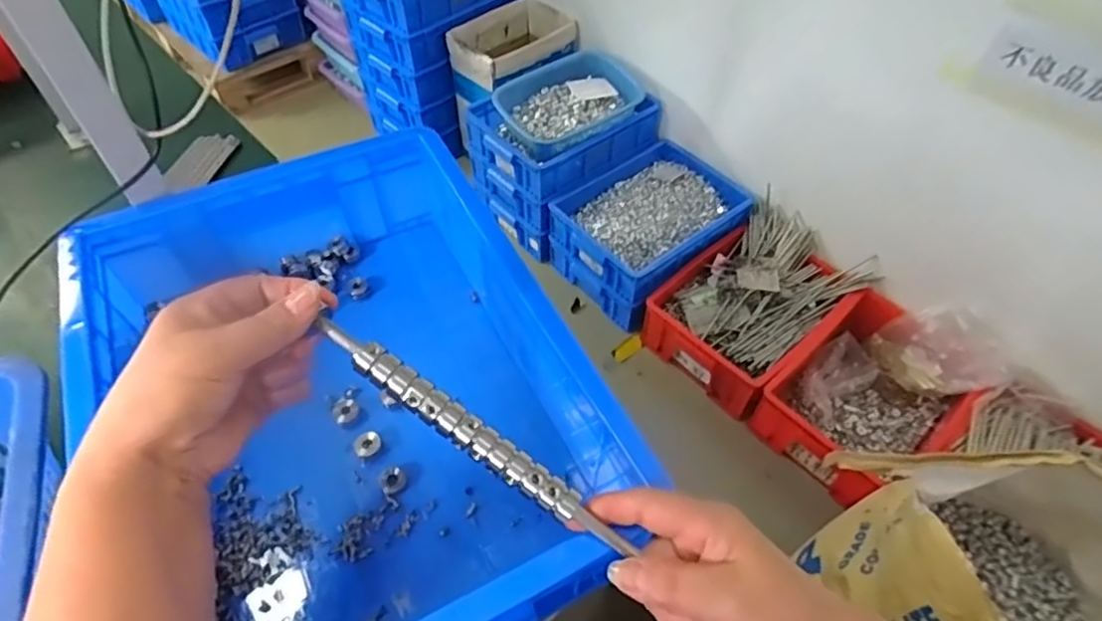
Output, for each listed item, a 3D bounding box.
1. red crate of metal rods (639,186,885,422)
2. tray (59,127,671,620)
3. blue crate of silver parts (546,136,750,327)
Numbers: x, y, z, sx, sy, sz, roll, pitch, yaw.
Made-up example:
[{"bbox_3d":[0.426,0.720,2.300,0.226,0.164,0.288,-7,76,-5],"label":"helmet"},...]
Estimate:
[{"bbox_3d":[0.473,-0.026,1.428,0.324,0.174,0.474,38,59,25],"label":"red crate of metal rods"},{"bbox_3d":[-0.150,0.053,0.454,0.291,0.114,0.402,-22,55,-18],"label":"tray"},{"bbox_3d":[0.246,-0.212,1.573,0.452,0.173,0.340,-37,61,-27],"label":"blue crate of silver parts"}]

